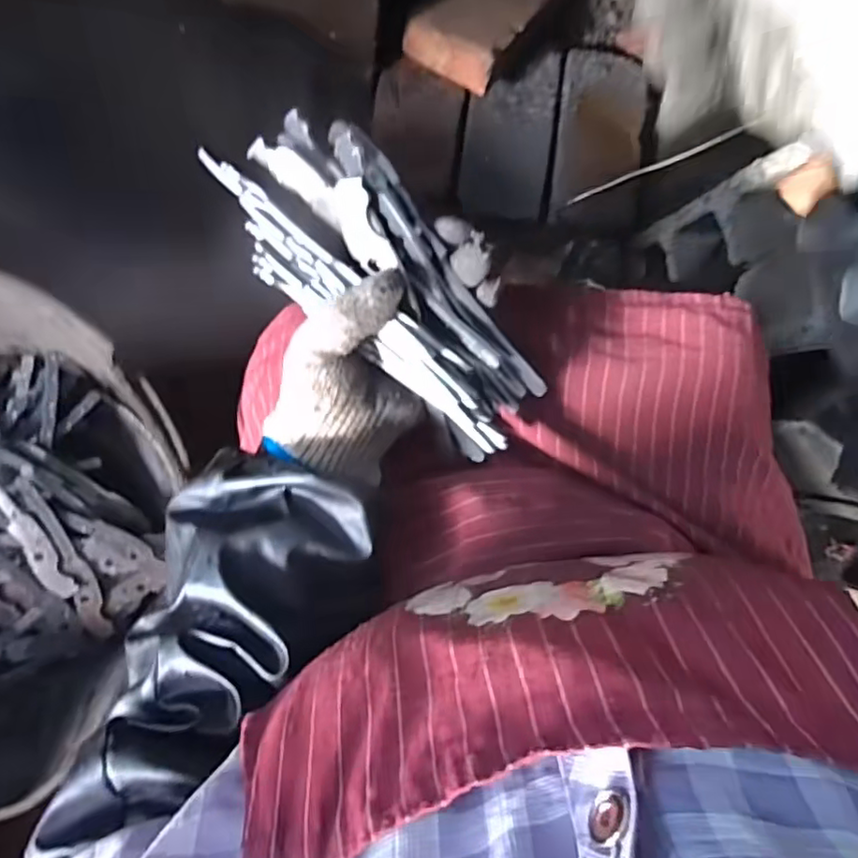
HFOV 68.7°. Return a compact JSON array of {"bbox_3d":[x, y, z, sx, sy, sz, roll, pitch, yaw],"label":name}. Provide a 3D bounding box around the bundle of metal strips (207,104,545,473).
[{"bbox_3d":[-0.019,-0.077,0.344,0.088,0.052,0.213,-45,102,-4],"label":"bundle of metal strips"}]

